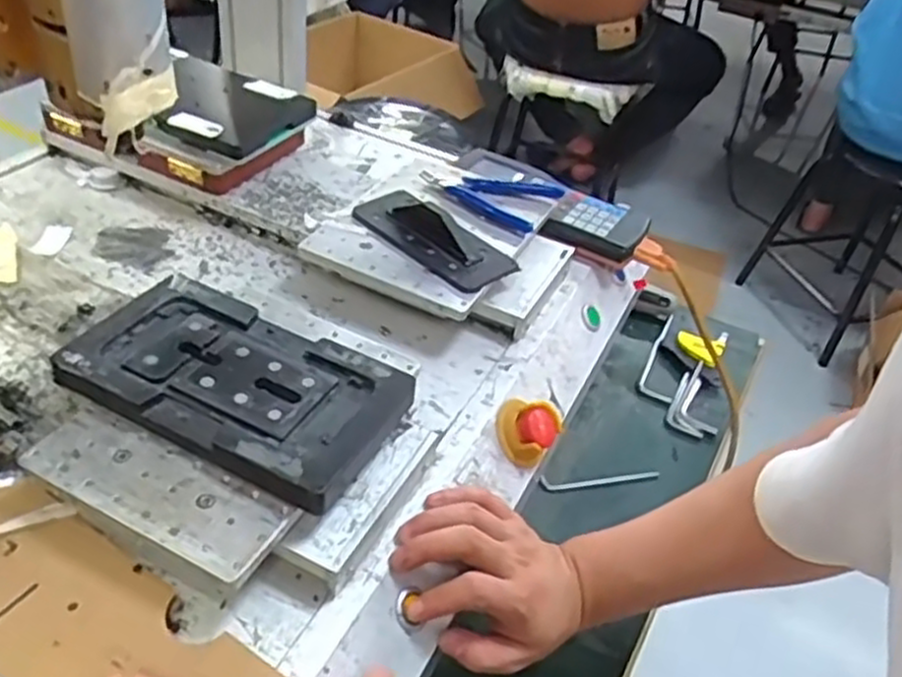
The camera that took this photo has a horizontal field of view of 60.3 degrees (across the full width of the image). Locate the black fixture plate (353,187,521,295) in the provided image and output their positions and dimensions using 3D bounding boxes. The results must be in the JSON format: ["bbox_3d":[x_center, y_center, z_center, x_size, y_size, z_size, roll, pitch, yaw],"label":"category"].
[{"bbox_3d":[-0.014,-0.088,0.637,0.143,0.020,0.065,35,49,28],"label":"black fixture plate"}]

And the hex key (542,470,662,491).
[{"bbox_3d":[0.129,0.122,0.671,0.108,0.008,0.014,-2,42,-10],"label":"hex key"}]

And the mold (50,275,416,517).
[{"bbox_3d":[-0.133,0.027,0.482,0.193,0.027,0.108,22,44,17],"label":"mold"}]

